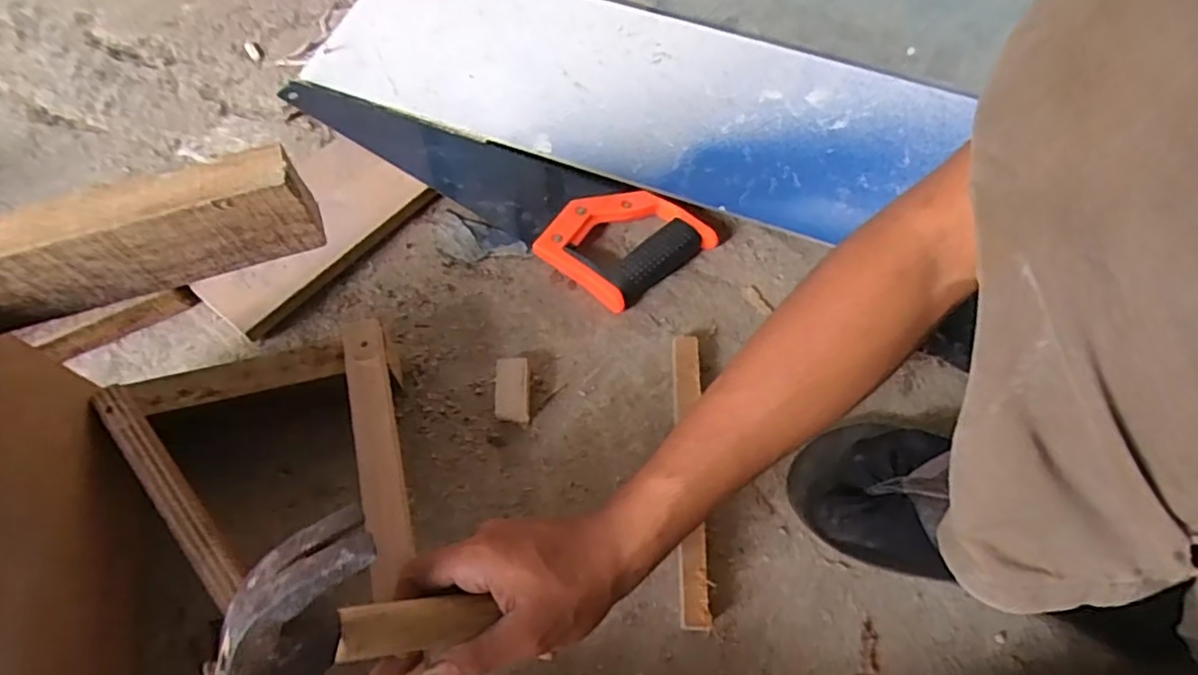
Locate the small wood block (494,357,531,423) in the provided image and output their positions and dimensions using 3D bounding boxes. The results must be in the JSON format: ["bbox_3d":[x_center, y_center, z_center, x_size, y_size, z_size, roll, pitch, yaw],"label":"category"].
[{"bbox_3d":[-0.069,0.042,0.510,0.026,0.012,0.050,-1,83,-4],"label":"small wood block"}]

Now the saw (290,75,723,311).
[{"bbox_3d":[-0.095,-0.164,0.617,0.421,0.032,0.128,32,65,13],"label":"saw"}]

